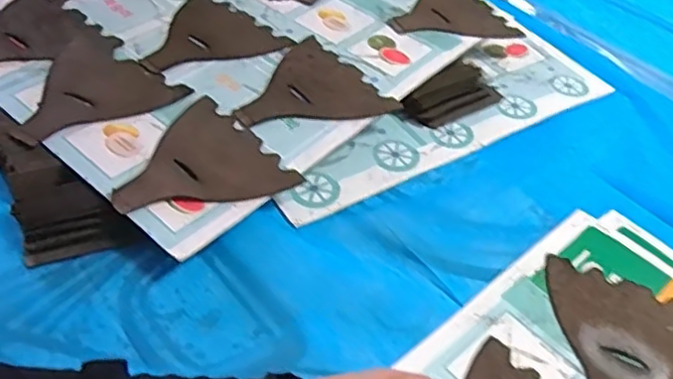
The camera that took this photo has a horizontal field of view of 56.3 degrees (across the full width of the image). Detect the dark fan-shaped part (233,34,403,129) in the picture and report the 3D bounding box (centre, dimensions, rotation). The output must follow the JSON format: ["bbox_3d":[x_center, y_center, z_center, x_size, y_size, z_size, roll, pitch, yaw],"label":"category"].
[{"bbox_3d":[-0.028,-0.082,0.556,0.124,0.006,0.116,-34,61,-30],"label":"dark fan-shaped part"}]

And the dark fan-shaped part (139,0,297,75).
[{"bbox_3d":[-0.127,-0.141,0.597,0.122,0.004,0.124,33,51,19],"label":"dark fan-shaped part"}]

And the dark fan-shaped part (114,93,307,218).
[{"bbox_3d":[-0.109,-0.014,0.482,0.114,0.005,0.125,39,50,20],"label":"dark fan-shaped part"}]

